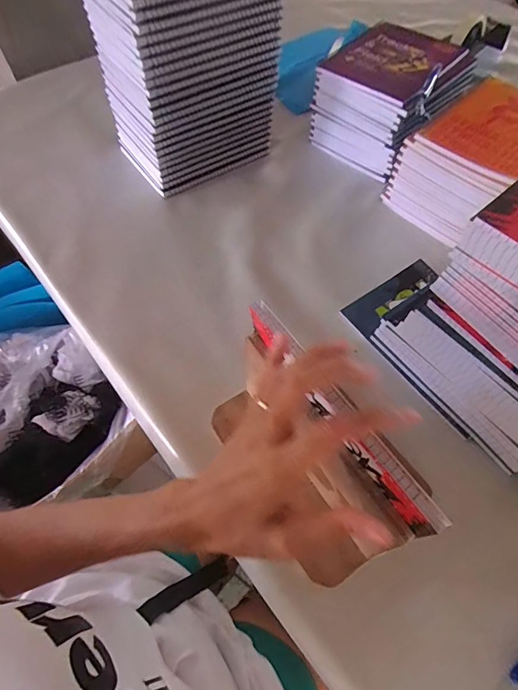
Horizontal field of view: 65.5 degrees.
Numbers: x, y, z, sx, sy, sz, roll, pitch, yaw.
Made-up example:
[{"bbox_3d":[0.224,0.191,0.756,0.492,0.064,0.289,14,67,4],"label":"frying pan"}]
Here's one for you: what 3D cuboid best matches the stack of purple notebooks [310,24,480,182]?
[{"bbox_3d":[0.208,-0.384,0.636,0.176,0.131,0.195,35,64,19],"label":"stack of purple notebooks"}]

